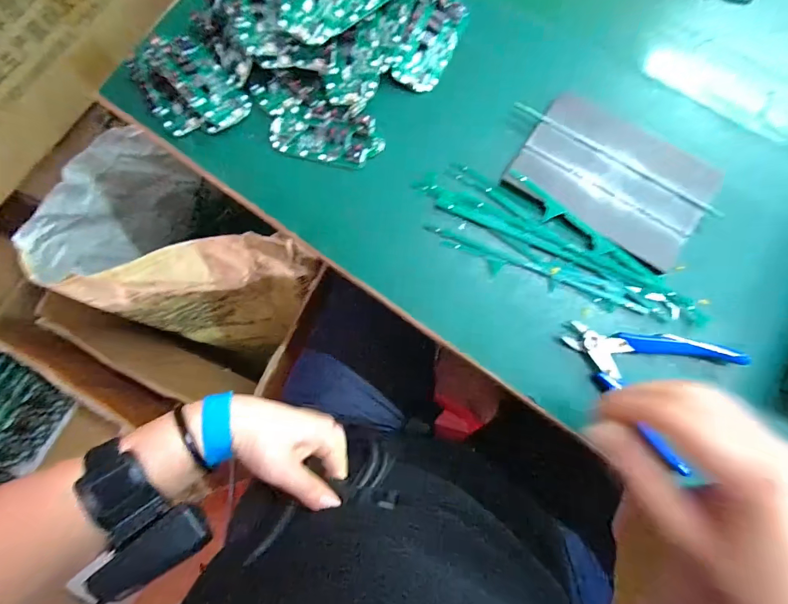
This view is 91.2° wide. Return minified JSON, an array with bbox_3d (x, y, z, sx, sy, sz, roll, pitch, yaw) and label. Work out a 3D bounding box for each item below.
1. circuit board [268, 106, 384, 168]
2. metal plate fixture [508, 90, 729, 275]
[{"bbox_3d":[-0.061,-0.150,0.342,0.099,0.012,0.047,13,83,5],"label":"circuit board"},{"bbox_3d":[0.183,-0.106,0.322,0.150,0.009,0.103,32,85,7],"label":"metal plate fixture"}]

